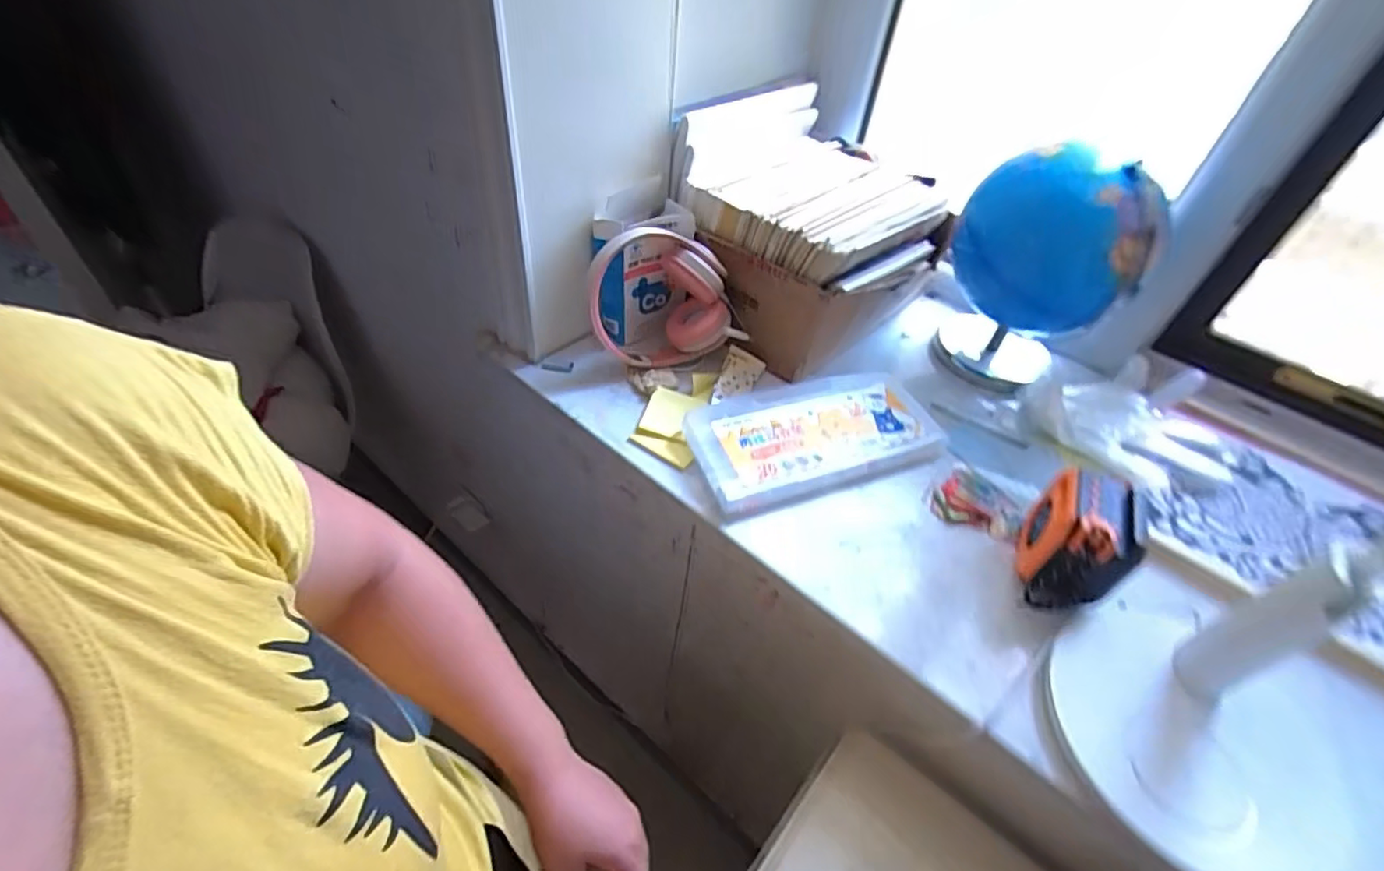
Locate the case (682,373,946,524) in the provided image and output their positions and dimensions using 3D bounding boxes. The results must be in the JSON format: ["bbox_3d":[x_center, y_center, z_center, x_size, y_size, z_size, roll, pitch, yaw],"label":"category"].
[{"bbox_3d":[0.139,0.000,0.687,0.283,0.032,0.140,-14,50,-20],"label":"case"}]

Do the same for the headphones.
[{"bbox_3d":[-0.030,-0.166,0.732,0.183,0.143,0.094,2,46,-5],"label":"headphones"}]

